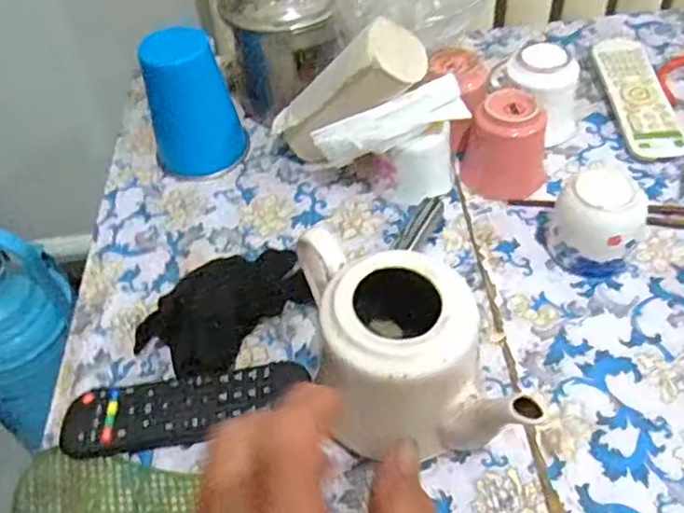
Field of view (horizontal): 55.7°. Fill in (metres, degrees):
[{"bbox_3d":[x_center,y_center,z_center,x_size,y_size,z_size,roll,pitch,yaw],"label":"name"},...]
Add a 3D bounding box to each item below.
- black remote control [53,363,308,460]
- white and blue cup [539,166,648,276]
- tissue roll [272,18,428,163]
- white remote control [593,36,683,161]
[{"bbox_3d":[-0.097,0.096,0.398,0.149,0.020,0.045,-8,49,-1],"label":"black remote control"},{"bbox_3d":[0.175,-0.023,0.450,0.060,0.060,0.050,20,54,21],"label":"white and blue cup"},{"bbox_3d":[-0.003,-0.118,0.497,0.051,0.138,0.054,16,62,-33],"label":"tissue roll"},{"bbox_3d":[0.260,-0.150,0.576,0.051,0.025,0.175,-2,49,4],"label":"white remote control"}]

